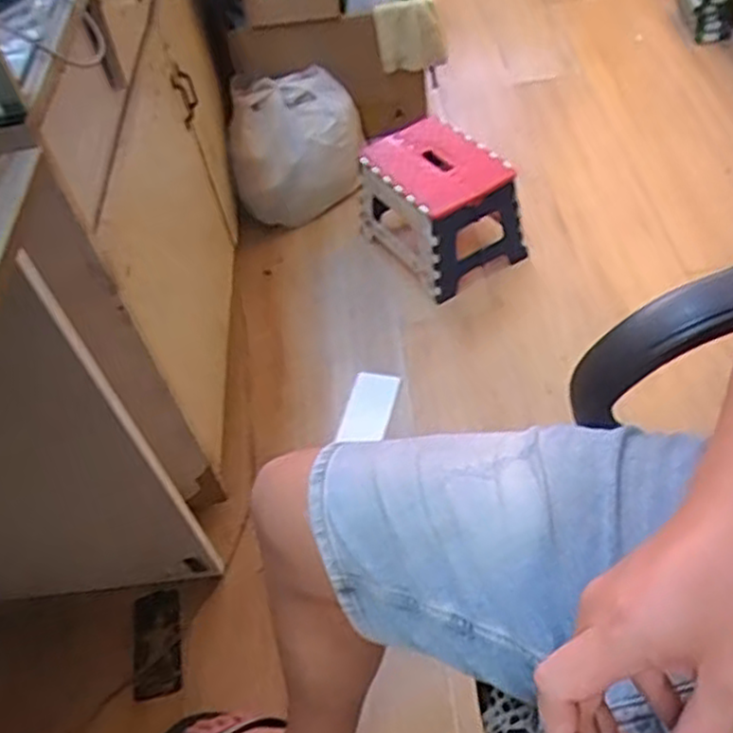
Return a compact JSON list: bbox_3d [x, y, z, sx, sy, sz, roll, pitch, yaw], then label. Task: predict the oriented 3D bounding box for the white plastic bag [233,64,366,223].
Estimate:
[{"bbox_3d":[-0.155,-0.491,1.665,0.296,0.255,0.216,-11,49,2],"label":"white plastic bag"}]

